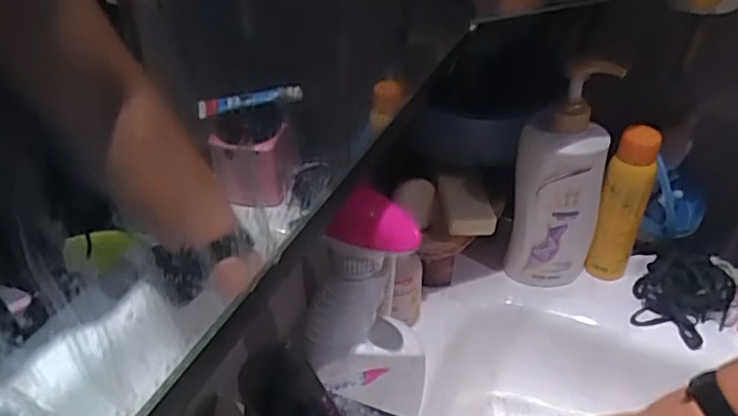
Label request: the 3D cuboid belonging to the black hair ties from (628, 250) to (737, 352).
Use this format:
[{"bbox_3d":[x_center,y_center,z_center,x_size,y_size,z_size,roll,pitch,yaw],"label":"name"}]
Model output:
[{"bbox_3d":[0.325,0.084,0.623,0.088,0.050,0.108,25,45,29],"label":"black hair ties"}]

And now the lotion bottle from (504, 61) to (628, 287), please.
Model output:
[{"bbox_3d":[0.191,-0.025,0.603,0.087,0.251,0.065,10,39,14],"label":"lotion bottle"}]

